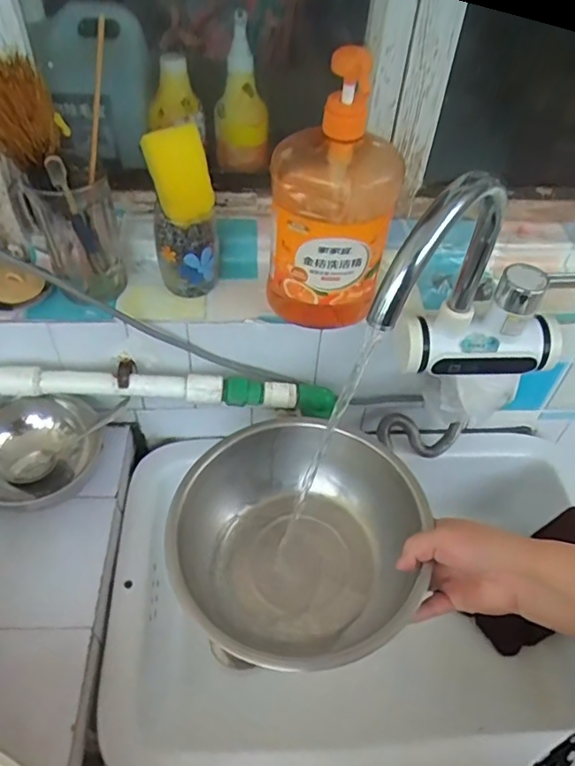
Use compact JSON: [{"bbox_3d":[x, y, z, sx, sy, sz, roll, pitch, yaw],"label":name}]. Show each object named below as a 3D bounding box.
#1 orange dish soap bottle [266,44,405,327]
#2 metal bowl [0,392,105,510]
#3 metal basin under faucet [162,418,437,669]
[{"bbox_3d":[0.046,-0.163,0.547,0.120,0.260,0.062,11,48,5],"label":"orange dish soap bottle"},{"bbox_3d":[-0.301,0.073,0.674,0.150,0.067,0.168,43,60,0],"label":"metal bowl"},{"bbox_3d":[0.007,0.155,0.538,0.225,0.103,0.221,2,48,-3],"label":"metal basin under faucet"}]

